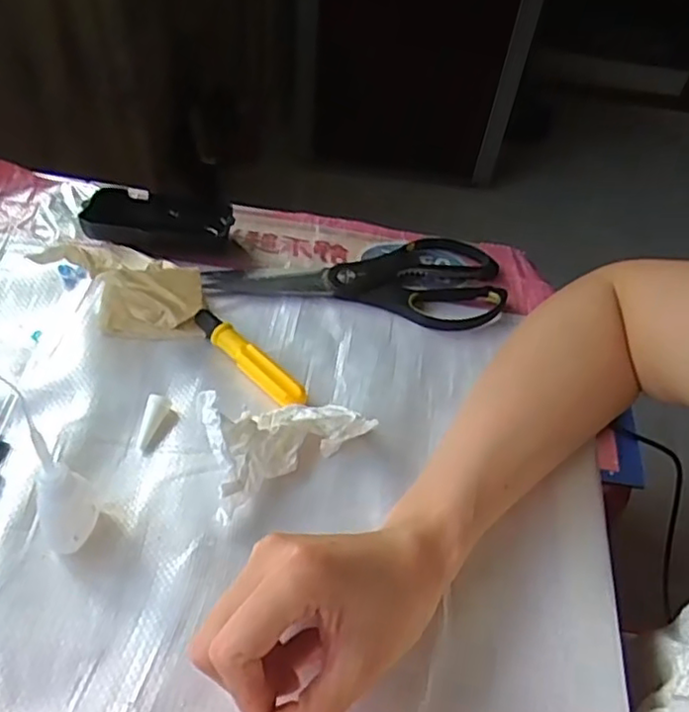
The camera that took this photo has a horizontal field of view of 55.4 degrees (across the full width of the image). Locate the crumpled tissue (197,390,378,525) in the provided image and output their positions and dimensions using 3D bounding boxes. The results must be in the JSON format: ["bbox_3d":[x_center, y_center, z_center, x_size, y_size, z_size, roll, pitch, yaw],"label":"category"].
[{"bbox_3d":[-0.039,0.044,0.390,0.101,0.045,0.057,-27,58,-25],"label":"crumpled tissue"}]

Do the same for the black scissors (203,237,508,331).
[{"bbox_3d":[0.012,-0.067,0.503,0.216,0.011,0.090,9,50,1],"label":"black scissors"}]

